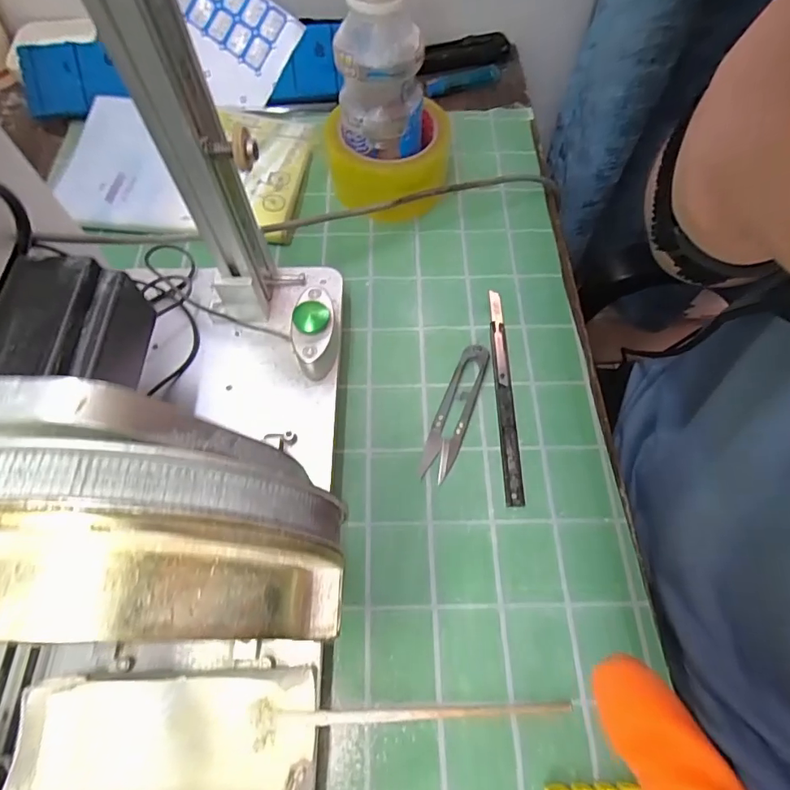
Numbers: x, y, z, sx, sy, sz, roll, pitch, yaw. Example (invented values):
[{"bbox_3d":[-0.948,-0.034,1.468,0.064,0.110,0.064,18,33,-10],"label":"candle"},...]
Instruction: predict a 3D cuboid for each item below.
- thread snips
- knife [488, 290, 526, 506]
[{"bbox_3d":[0.041,0.010,0.328,0.021,0.011,0.098,20,66,9],"label":"thread snips"},{"bbox_3d":[0.076,-0.005,0.335,0.012,0.009,0.159,0,64,0],"label":"knife"}]

